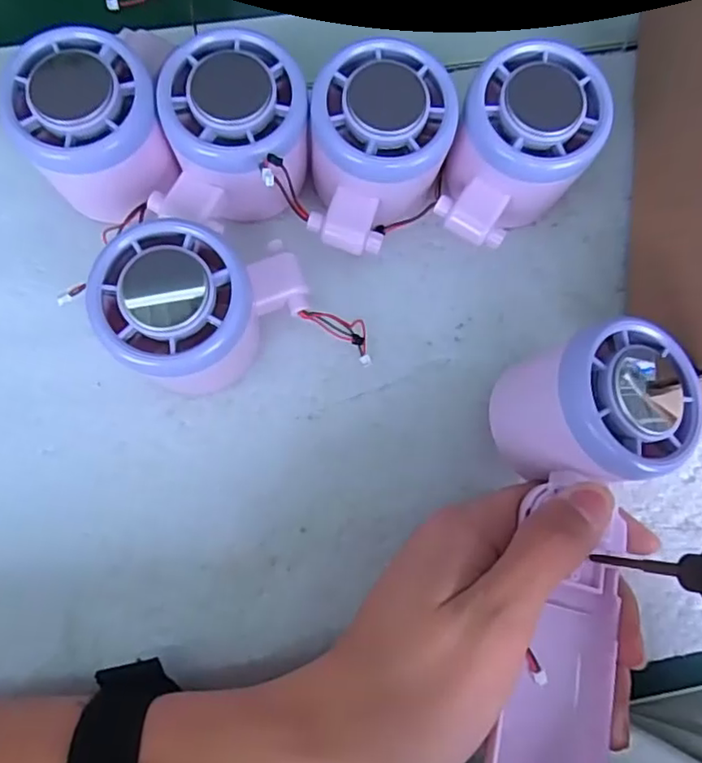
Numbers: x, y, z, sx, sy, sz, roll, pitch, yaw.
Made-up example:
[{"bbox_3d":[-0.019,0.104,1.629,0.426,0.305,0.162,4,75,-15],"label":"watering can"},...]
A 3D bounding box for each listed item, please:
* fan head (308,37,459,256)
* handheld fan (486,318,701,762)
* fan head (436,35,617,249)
[{"bbox_3d":[0.011,-0.087,0.252,0.052,0.057,0.071,10,78,0],"label":"fan head"},{"bbox_3d":[0.079,0.061,0.209,0.059,0.043,0.160,9,79,0],"label":"handheld fan"},{"bbox_3d":[0.065,-0.089,0.255,0.052,0.057,0.071,34,80,5],"label":"fan head"}]

